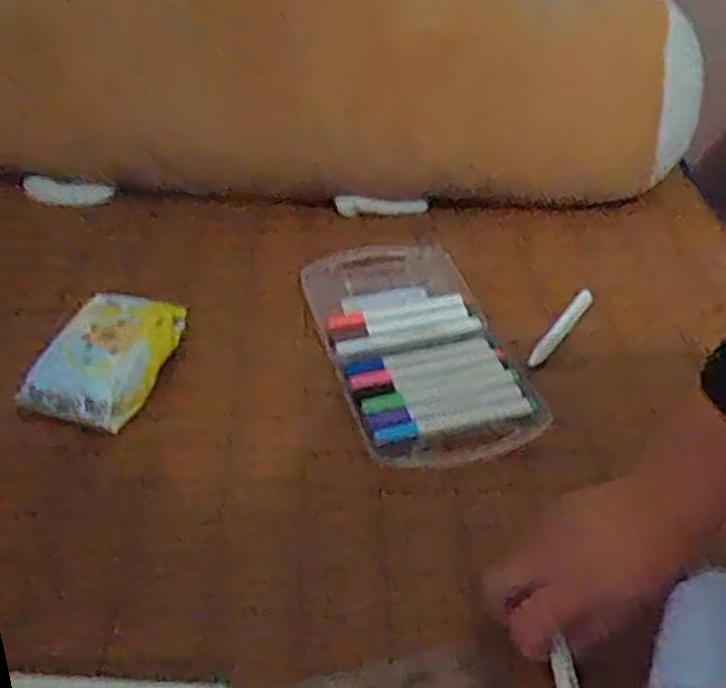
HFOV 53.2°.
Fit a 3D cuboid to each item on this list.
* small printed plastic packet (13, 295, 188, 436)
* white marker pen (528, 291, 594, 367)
[{"bbox_3d":[-0.194,0.005,0.561,0.084,0.034,0.129,11,44,10],"label":"small printed plastic packet"},{"bbox_3d":[0.172,-0.015,0.626,0.014,0.012,0.107,29,49,26],"label":"white marker pen"}]

